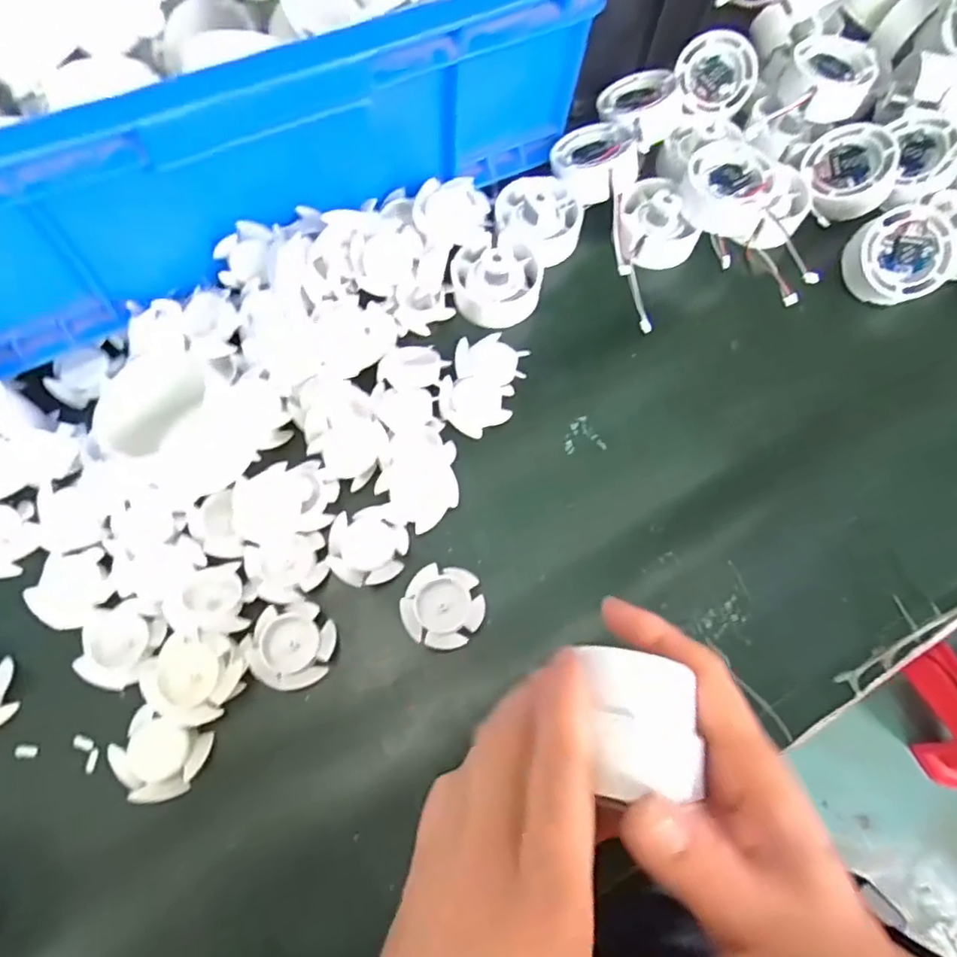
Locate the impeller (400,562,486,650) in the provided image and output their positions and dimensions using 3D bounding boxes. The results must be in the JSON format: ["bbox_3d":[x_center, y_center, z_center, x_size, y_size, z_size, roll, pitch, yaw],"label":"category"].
[{"bbox_3d":[-0.018,0.065,0.306,0.040,0.016,0.040,1,69,-2],"label":"impeller"}]

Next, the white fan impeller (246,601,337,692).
[{"bbox_3d":[-0.092,0.082,0.297,0.041,0.011,0.040,1,69,-2],"label":"white fan impeller"}]

